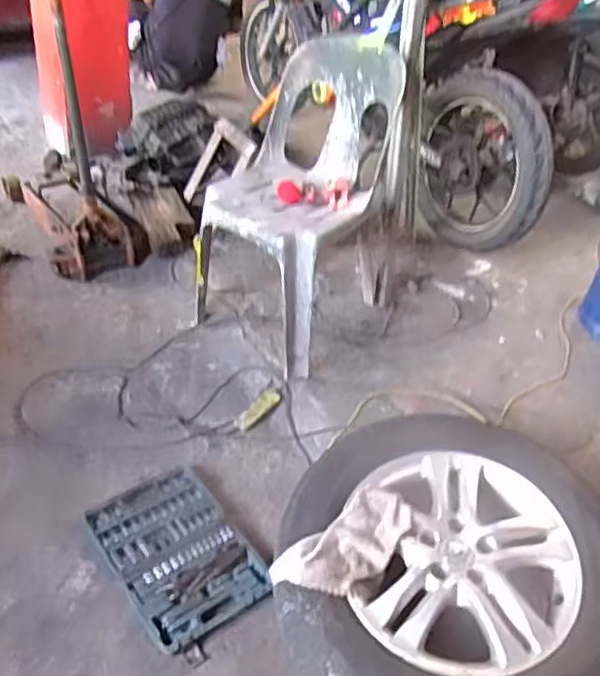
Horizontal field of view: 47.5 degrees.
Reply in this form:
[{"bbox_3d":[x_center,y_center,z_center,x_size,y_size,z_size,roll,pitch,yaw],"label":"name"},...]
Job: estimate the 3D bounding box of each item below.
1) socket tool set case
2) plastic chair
[{"bbox_3d":[-0.267,0.474,1.512,0.276,0.031,0.415,-24,51,-30],"label":"socket tool set case"},{"bbox_3d":[-0.011,-0.403,1.918,0.395,0.723,0.569,21,41,13],"label":"plastic chair"}]

